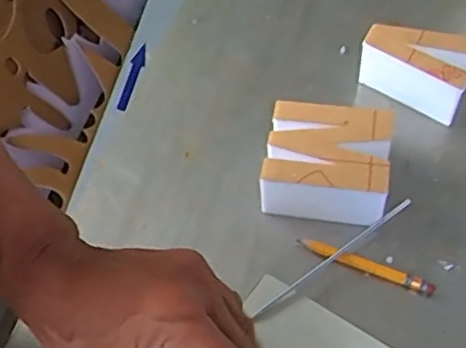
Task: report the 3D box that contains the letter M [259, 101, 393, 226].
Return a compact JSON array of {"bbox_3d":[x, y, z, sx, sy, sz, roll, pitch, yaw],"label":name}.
[{"bbox_3d":[0.066,-0.006,0.448,0.083,0.045,0.075,8,54,9],"label":"letter M"}]

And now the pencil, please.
[{"bbox_3d":[0.087,0.060,0.419,0.090,0.006,0.007,20,57,17],"label":"pencil"}]

